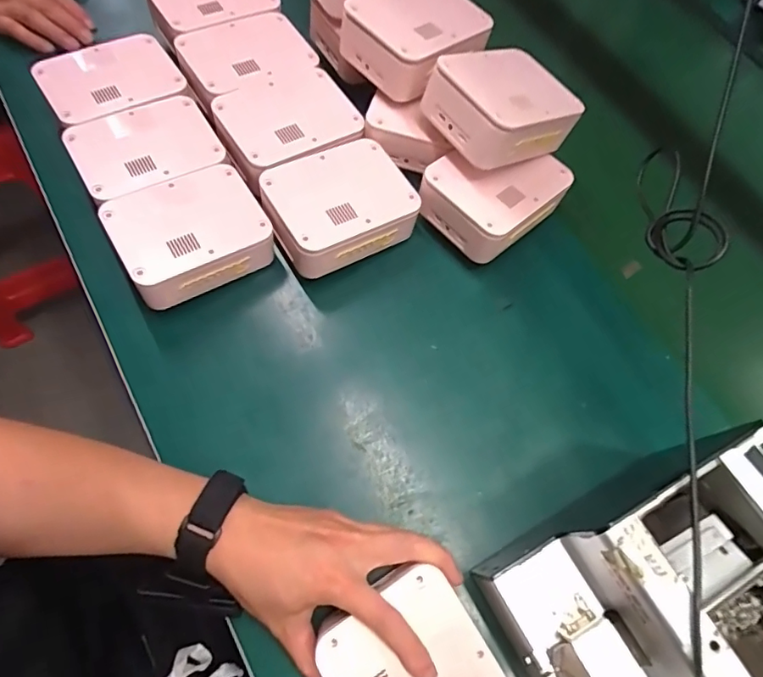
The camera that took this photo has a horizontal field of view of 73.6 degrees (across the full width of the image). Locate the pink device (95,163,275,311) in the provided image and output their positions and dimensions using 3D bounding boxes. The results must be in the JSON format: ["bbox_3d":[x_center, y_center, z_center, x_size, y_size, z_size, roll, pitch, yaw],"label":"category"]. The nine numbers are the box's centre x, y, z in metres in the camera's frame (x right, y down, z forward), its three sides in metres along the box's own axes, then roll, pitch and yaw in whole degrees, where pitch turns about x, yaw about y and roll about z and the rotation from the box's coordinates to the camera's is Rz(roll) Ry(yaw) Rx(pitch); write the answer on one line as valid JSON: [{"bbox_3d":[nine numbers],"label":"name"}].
[{"bbox_3d":[-0.175,-0.099,0.472,0.126,0.048,0.101,-31,72,-13],"label":"pink device"}]

